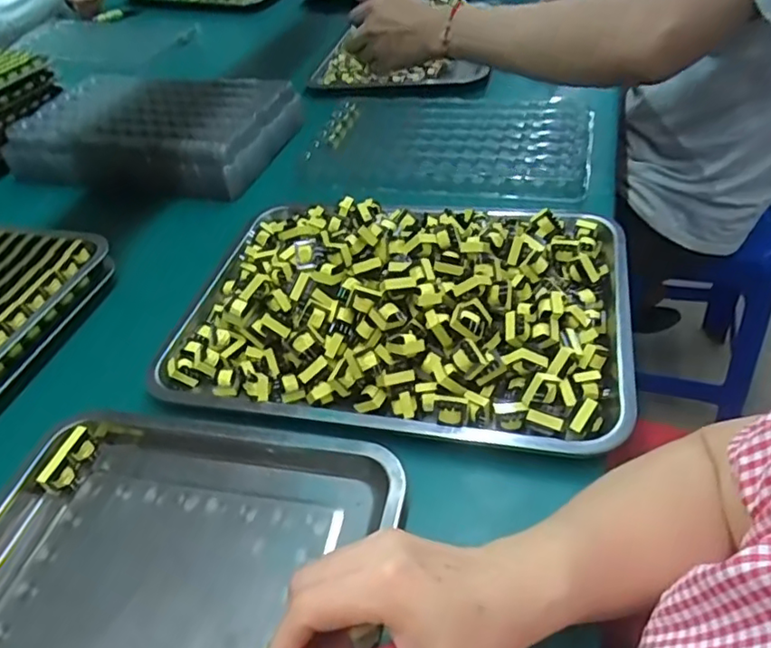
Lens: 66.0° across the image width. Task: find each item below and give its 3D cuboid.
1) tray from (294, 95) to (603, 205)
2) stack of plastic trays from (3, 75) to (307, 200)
[{"bbox_3d":[0.074,-0.241,0.779,0.365,0.030,0.235,7,45,15],"label":"tray"},{"bbox_3d":[-0.318,-0.275,0.833,0.369,0.058,0.222,6,45,14],"label":"stack of plastic trays"}]

